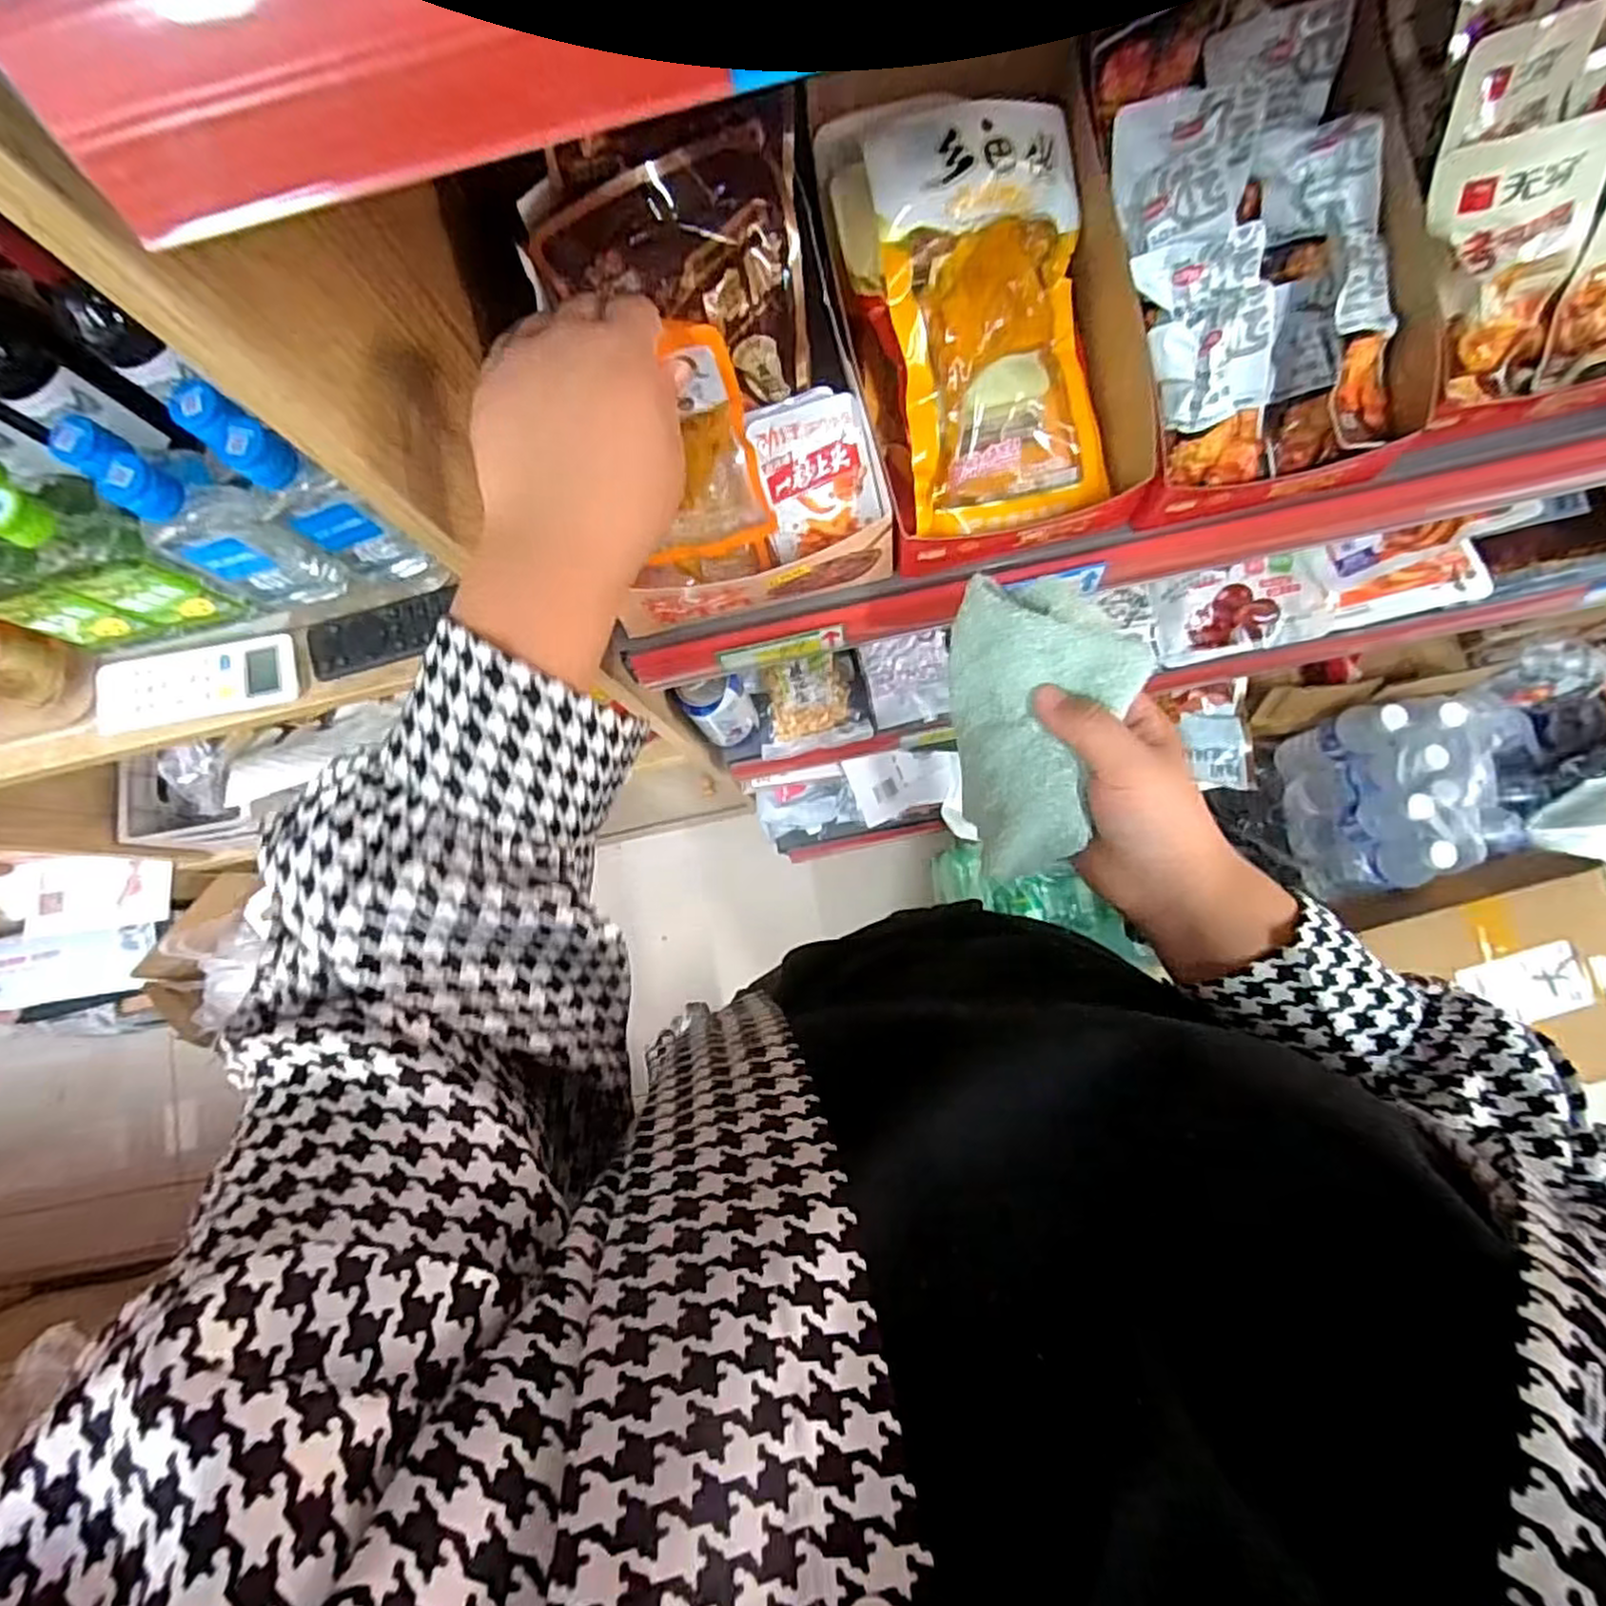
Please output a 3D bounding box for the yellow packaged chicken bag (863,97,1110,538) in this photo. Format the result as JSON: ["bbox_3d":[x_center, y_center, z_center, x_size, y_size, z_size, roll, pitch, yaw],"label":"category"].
[{"bbox_3d":[0.113,-0.282,0.452,0.130,0.032,0.216,-19,114,-15],"label":"yellow packaged chicken bag"}]

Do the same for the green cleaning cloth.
[{"bbox_3d":[0.121,-0.039,0.377,0.076,0.071,0.134,-6,79,-1],"label":"green cleaning cloth"}]

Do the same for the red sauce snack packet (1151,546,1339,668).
[{"bbox_3d":[0.471,-0.215,0.822,0.167,0.029,0.106,-7,95,5],"label":"red sauce snack packet"}]

